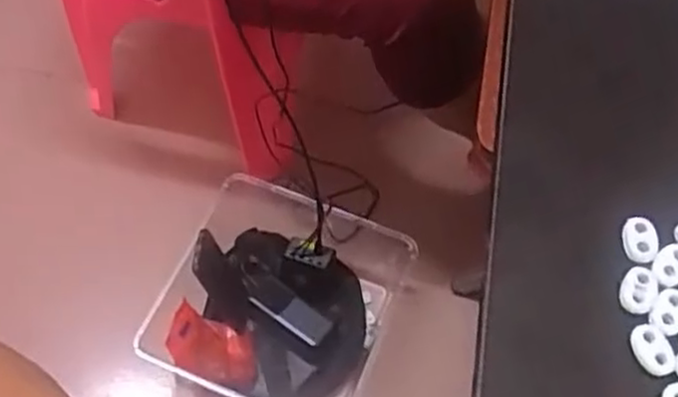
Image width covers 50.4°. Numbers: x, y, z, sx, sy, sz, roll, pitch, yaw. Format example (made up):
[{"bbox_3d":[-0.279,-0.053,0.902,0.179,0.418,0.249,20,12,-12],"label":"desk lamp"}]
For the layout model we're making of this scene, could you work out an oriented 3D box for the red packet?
[{"bbox_3d":[-0.177,0.212,1.025,0.124,0.063,0.092,20,63,9],"label":"red packet"}]

